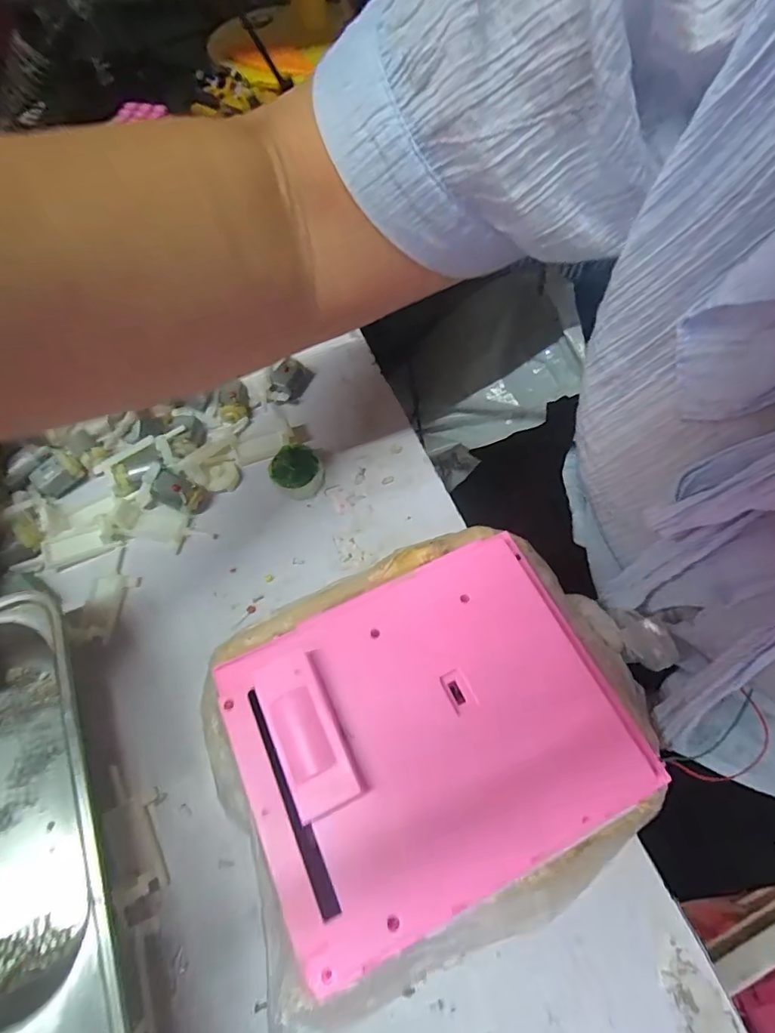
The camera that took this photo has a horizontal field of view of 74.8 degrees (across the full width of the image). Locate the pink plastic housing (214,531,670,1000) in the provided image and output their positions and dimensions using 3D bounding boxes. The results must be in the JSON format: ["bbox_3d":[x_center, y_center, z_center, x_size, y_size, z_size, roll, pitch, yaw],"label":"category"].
[{"bbox_3d":[0.018,0.084,0.211,0.154,0.021,0.124,-21,66,-13],"label":"pink plastic housing"}]

